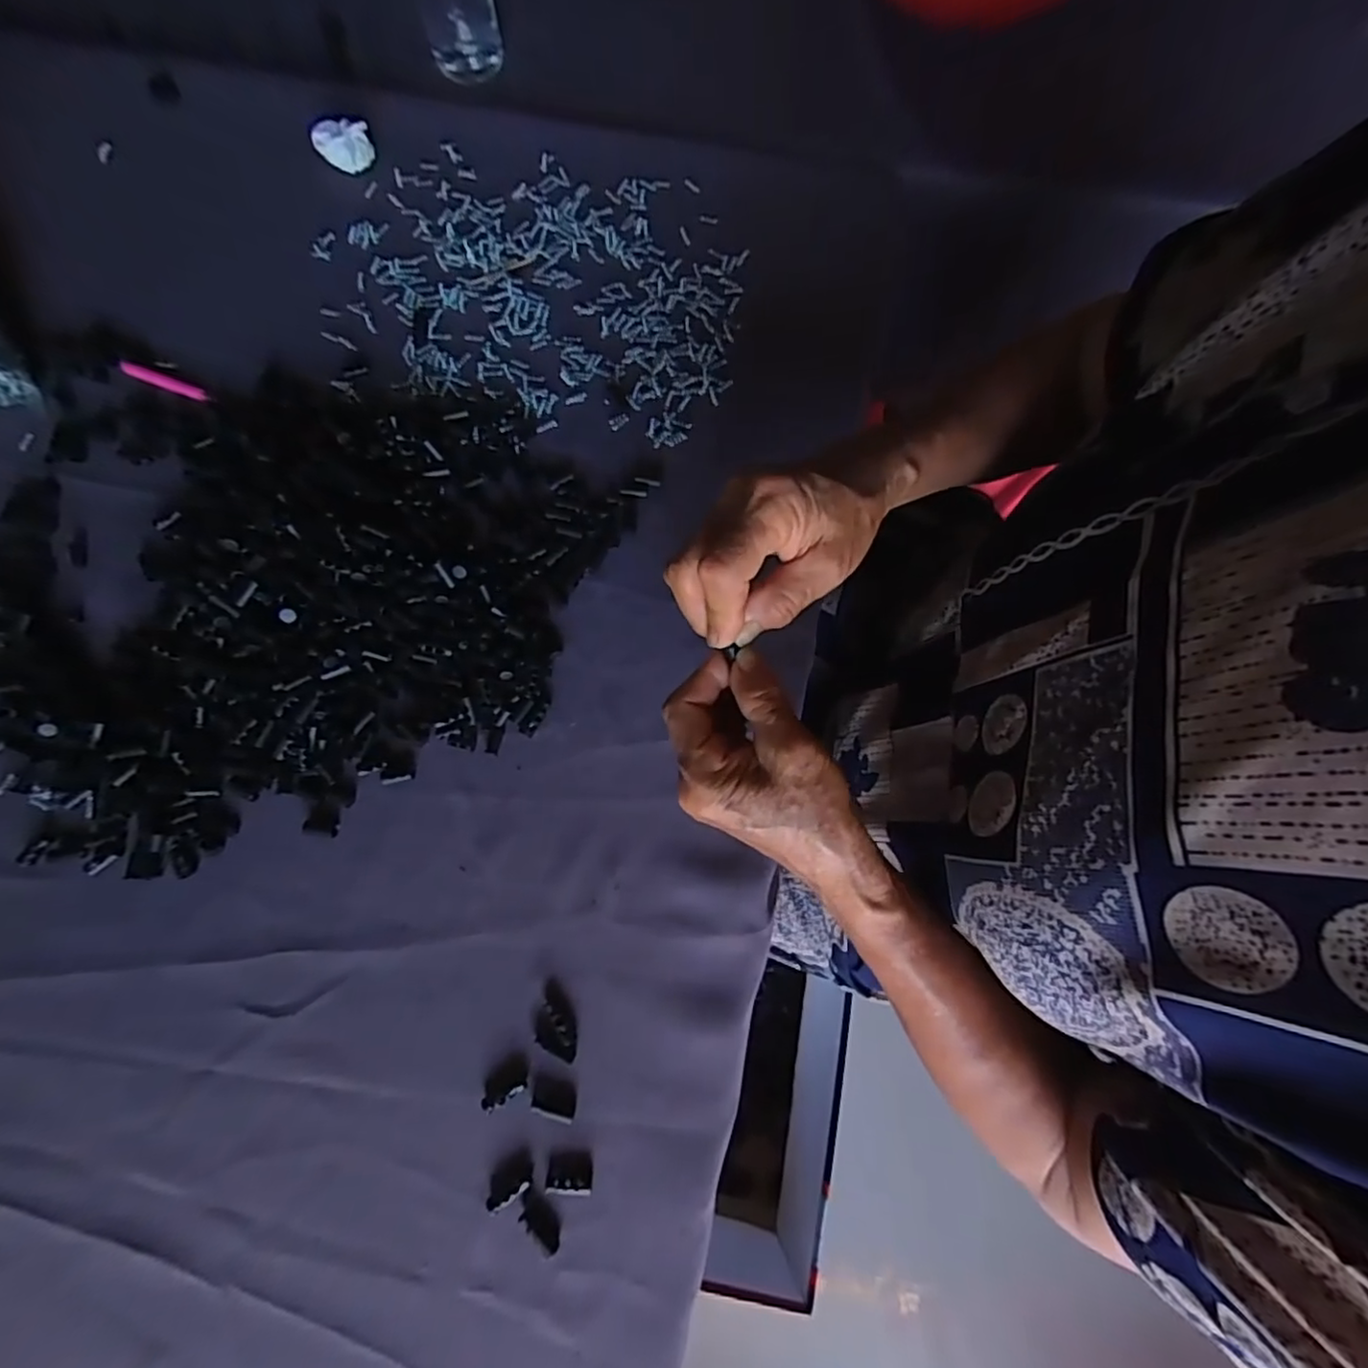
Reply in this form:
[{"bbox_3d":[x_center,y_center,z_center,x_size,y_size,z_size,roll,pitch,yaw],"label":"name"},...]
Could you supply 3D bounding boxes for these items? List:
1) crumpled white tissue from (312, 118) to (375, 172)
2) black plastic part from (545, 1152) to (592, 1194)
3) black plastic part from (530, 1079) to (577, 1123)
[{"bbox_3d":[-0.259,-0.408,0.479,0.043,0.024,0.024,5,77,1],"label":"crumpled white tissue"},{"bbox_3d":[-0.061,0.261,0.336,0.024,0.004,0.019,2,77,1],"label":"black plastic part"},{"bbox_3d":[-0.070,0.226,0.344,0.024,0.004,0.017,17,78,4],"label":"black plastic part"}]

